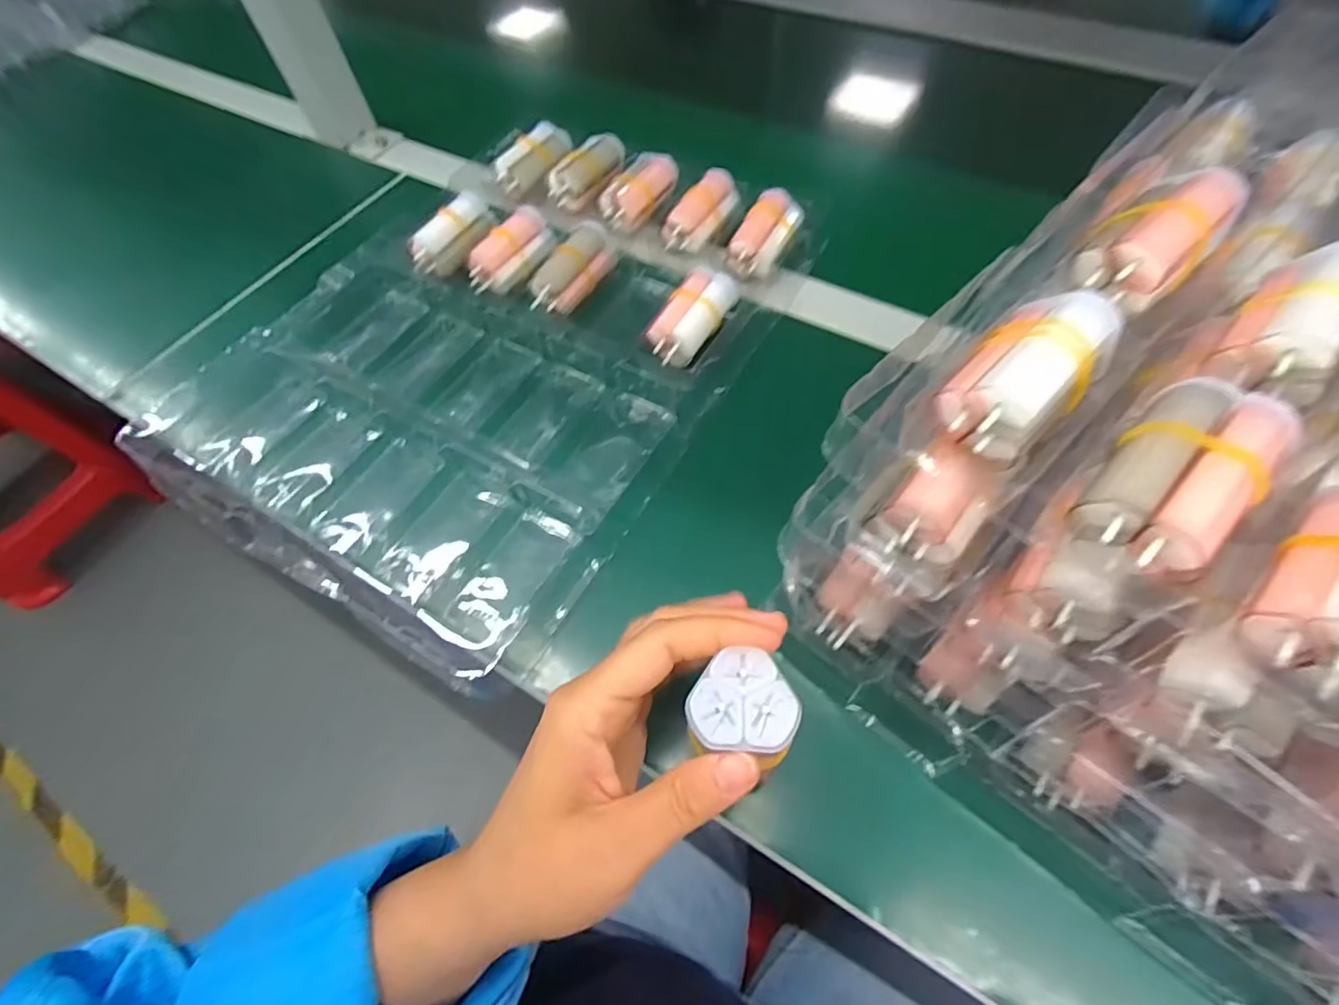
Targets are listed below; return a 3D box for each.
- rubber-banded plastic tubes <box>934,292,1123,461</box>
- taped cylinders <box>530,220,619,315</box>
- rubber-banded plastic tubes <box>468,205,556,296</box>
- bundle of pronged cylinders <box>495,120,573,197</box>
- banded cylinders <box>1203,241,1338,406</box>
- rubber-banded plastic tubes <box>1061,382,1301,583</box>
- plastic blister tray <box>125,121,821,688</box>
[{"bbox_3d":[0.125,-0.045,0.202,0.066,0.025,0.034,-36,64,-16],"label":"rubber-banded plastic tubes"},{"bbox_3d":[-0.066,-0.162,0.404,0.027,0.028,0.070,33,67,20],"label":"taped cylinders"},{"bbox_3d":[-0.112,-0.180,0.419,0.030,0.027,0.072,32,67,20],"label":"rubber-banded plastic tubes"},{"bbox_3d":[-0.109,-0.276,0.467,0.025,0.021,0.072,28,66,18],"label":"bundle of pronged cylinders"},{"bbox_3d":[0.227,-0.065,0.207,0.065,0.026,0.034,-40,65,-17],"label":"banded cylinders"},{"bbox_3d":[0.155,-0.010,0.176,0.067,0.014,0.036,-42,66,-18],"label":"rubber-banded plastic tubes"},{"bbox_3d":[-0.110,-0.118,0.389,0.298,0.037,0.389,27,65,18],"label":"plastic blister tray"}]

